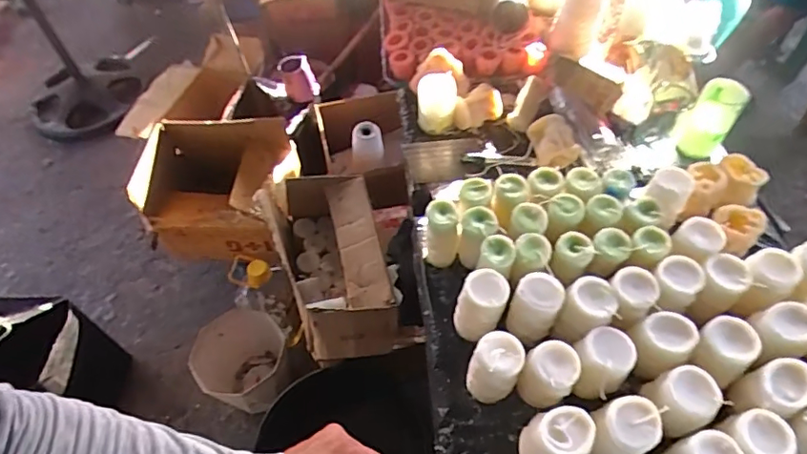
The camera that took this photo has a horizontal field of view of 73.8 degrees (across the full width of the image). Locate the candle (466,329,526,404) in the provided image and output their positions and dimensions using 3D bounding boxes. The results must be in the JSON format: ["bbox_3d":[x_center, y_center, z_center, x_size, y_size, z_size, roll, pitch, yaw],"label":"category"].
[{"bbox_3d":[0.117,0.182,0.687,0.057,0.097,0.063,23,58,17],"label":"candle"}]

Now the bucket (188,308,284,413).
[{"bbox_3d":[-0.402,0.350,1.360,0.194,0.229,0.200,-1,54,1],"label":"bucket"}]

